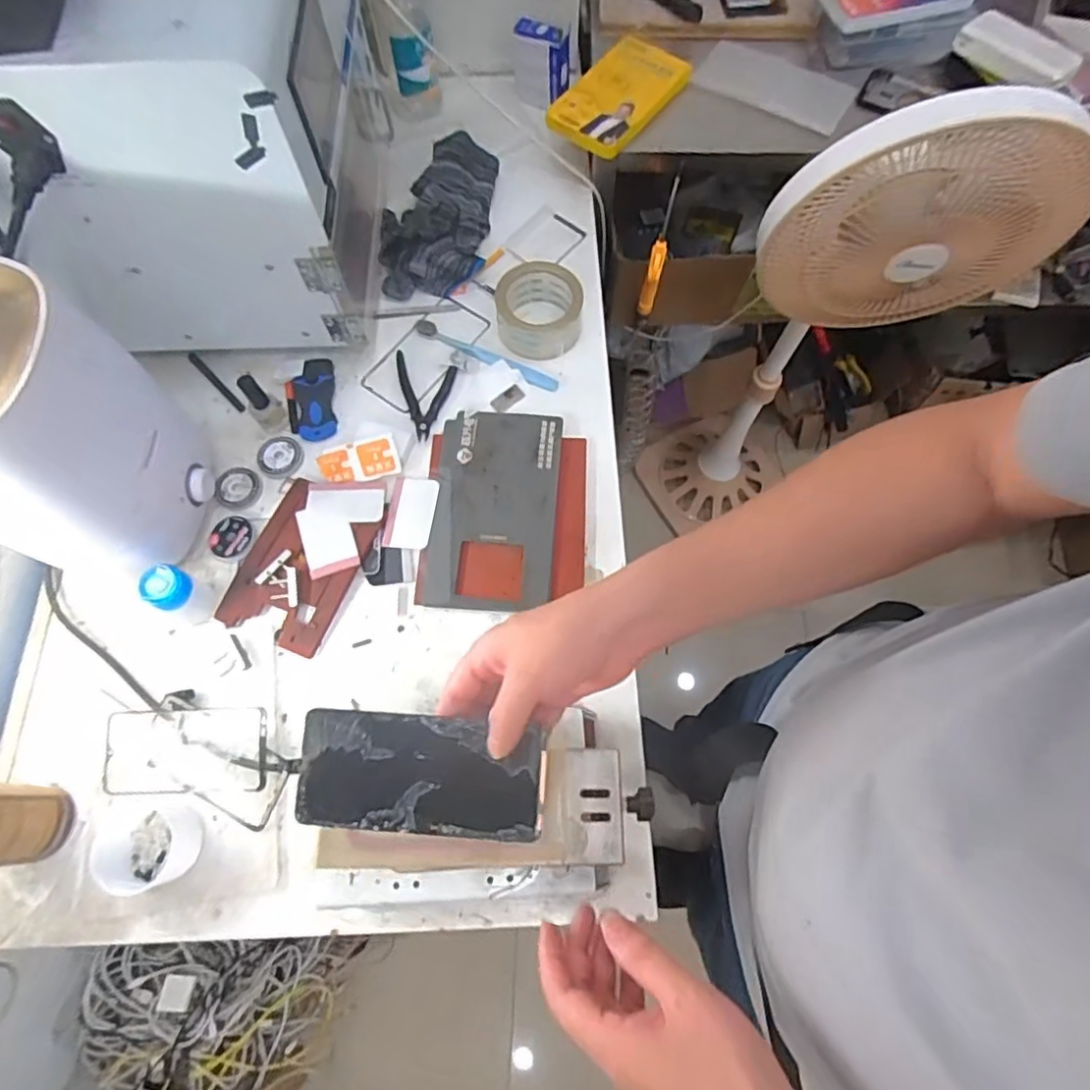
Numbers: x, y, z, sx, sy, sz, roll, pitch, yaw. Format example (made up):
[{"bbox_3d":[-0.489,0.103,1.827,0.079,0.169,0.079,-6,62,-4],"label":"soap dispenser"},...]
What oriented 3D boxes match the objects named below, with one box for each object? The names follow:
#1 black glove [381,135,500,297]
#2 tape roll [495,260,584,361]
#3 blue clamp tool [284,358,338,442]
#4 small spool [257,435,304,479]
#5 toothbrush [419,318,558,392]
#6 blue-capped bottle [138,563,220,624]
[{"bbox_3d":[-0.138,-0.412,0.798,0.133,0.046,0.225,4,69,2],"label":"black glove"},{"bbox_3d":[-0.007,-0.275,0.746,0.097,0.050,0.098,0,69,1],"label":"tape roll"},{"bbox_3d":[-0.266,-0.166,0.724,0.052,0.013,0.104,-9,69,-3],"label":"blue clamp tool"},{"bbox_3d":[-0.291,-0.098,0.699,0.047,0.008,0.052,-30,71,-10],"label":"small spool"},{"bbox_3d":[-0.070,-0.223,0.749,0.184,0.014,0.018,25,71,10],"label":"toothbrush"},{"bbox_3d":[-0.352,0.042,0.608,0.040,0.075,0.042,0,69,1],"label":"blue-capped bottle"}]

